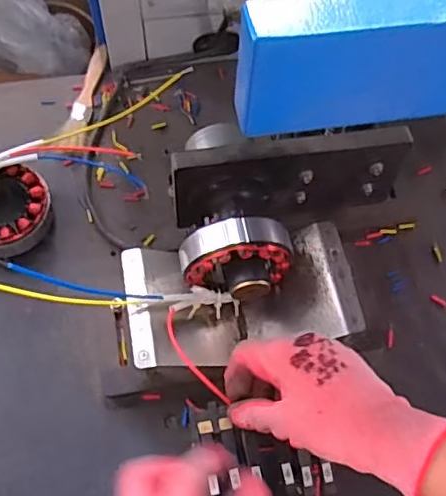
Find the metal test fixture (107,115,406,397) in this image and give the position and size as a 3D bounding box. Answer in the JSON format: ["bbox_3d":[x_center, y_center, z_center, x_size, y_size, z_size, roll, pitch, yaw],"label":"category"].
[{"bbox_3d":[0.034,0.004,0.488,0.256,0.129,0.214,-3,63,-3],"label":"metal test fixture"}]

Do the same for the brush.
[{"bbox_3d":[-0.146,-0.154,0.620,0.023,0.021,0.142,8,63,2],"label":"brush"}]

